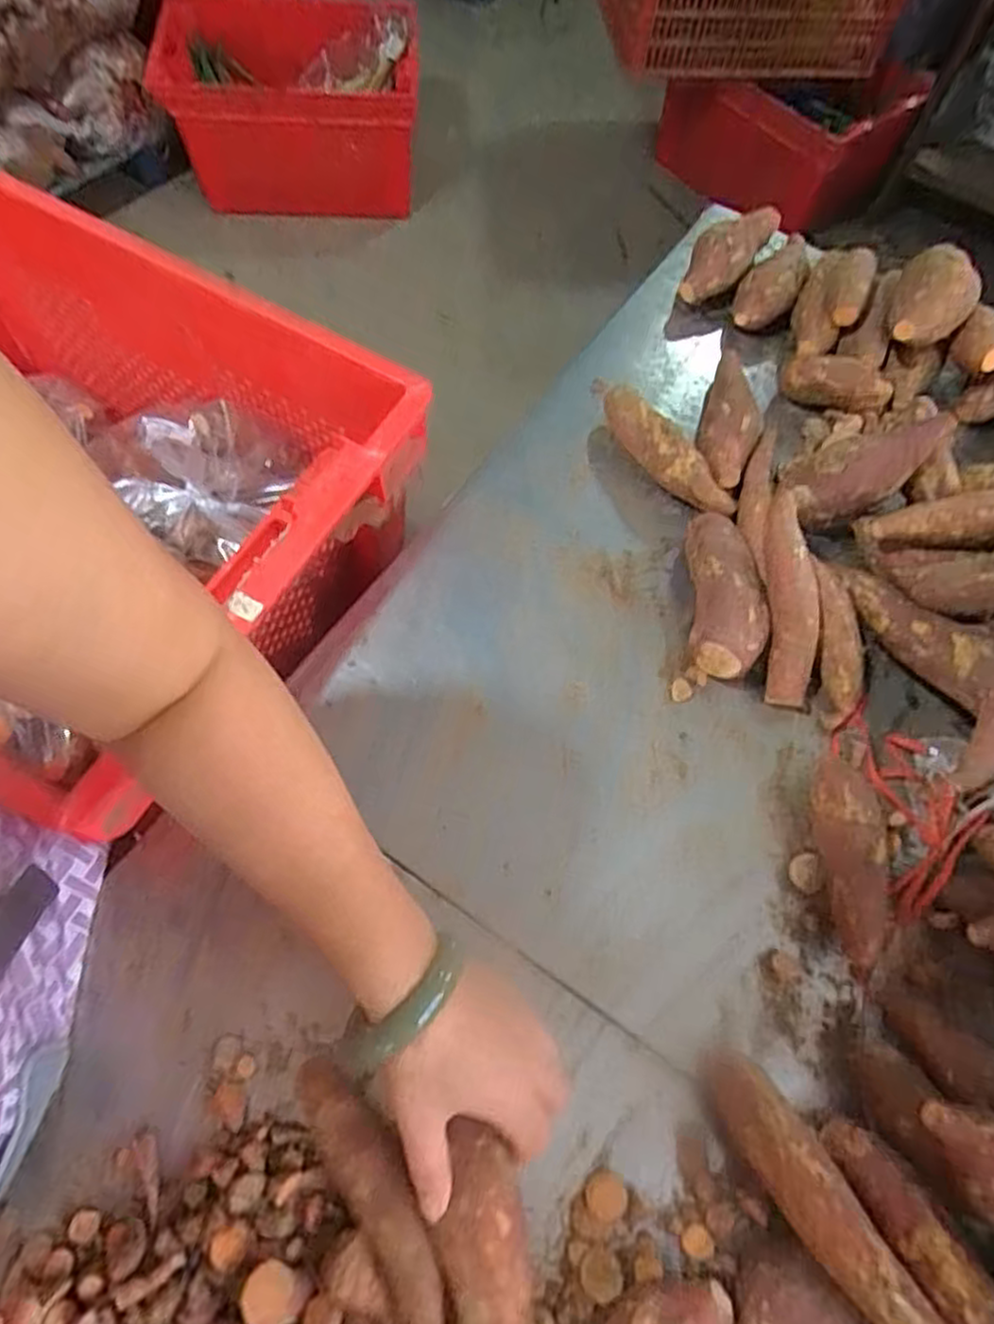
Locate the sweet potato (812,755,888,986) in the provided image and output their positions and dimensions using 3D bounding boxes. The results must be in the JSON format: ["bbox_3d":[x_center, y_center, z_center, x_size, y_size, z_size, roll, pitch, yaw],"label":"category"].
[{"bbox_3d":[0.247,0.137,0.508,0.052,0.040,0.153,3,66,-1],"label":"sweet potato"}]

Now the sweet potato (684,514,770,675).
[{"bbox_3d":[0.178,-0.053,0.586,0.051,0.061,0.149,2,66,-2],"label":"sweet potato"}]

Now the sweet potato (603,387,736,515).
[{"bbox_3d":[0.146,-0.185,0.642,0.036,0.037,0.157,-35,72,-16],"label":"sweet potato"}]

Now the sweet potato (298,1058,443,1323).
[{"bbox_3d":[-0.068,0.298,0.410,0.036,0.033,0.152,-30,66,-11],"label":"sweet potato"}]

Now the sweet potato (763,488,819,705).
[{"bbox_3d":[0.225,-0.048,0.560,0.034,0.029,0.165,-3,93,1],"label":"sweet potato"}]

